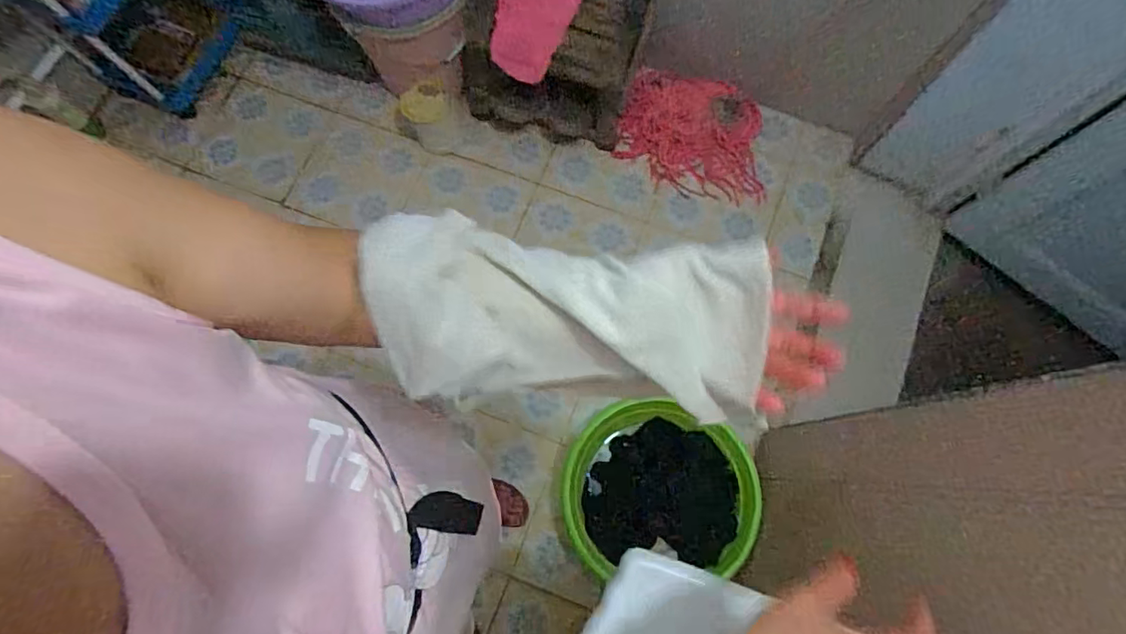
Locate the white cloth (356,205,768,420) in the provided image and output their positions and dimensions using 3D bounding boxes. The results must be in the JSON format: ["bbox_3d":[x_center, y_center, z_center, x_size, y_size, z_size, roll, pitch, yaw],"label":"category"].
[{"bbox_3d":[-0.004,0.006,0.390,0.259,0.080,0.111,7,74,11],"label":"white cloth"}]

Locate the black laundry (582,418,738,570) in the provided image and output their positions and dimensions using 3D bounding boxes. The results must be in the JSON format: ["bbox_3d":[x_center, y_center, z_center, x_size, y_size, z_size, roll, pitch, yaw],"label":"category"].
[{"bbox_3d":[0.208,0.389,1.245,0.315,0.098,0.302,2,74,0],"label":"black laundry"}]

